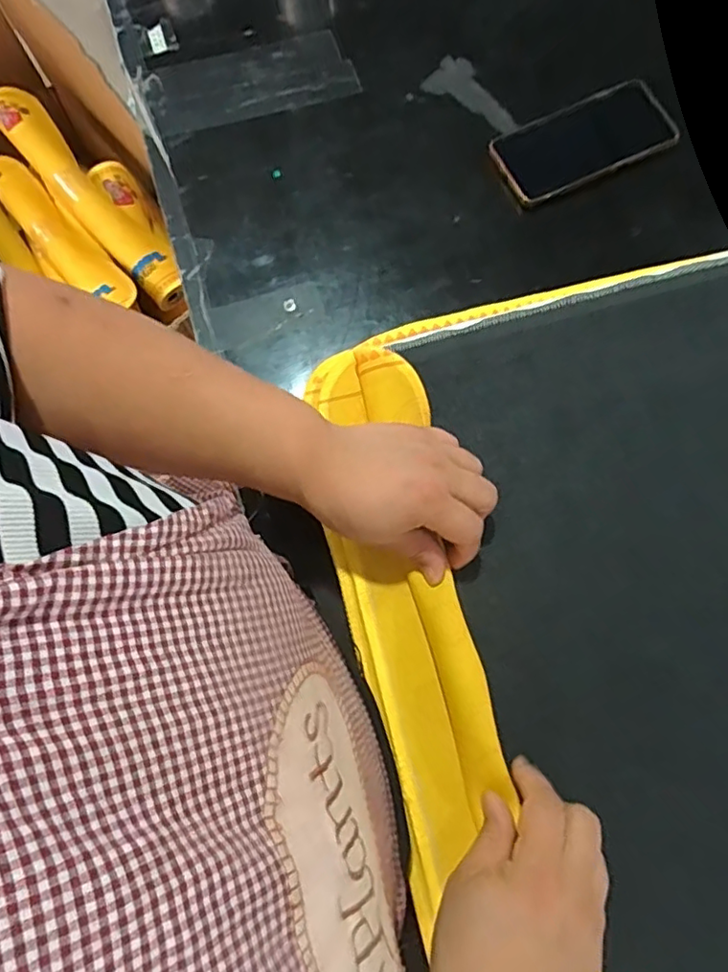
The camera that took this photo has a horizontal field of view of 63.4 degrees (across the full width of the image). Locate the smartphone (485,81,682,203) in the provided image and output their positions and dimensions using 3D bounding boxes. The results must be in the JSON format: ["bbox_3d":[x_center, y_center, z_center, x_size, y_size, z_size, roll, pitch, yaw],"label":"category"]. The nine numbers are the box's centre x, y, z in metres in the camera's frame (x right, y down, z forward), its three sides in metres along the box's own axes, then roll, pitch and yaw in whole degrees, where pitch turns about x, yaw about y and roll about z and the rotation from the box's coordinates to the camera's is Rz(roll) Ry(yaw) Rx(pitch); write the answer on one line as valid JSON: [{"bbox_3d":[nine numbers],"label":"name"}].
[{"bbox_3d":[0.205,-0.324,0.556,0.161,0.011,0.075,-23,88,2],"label":"smartphone"}]

